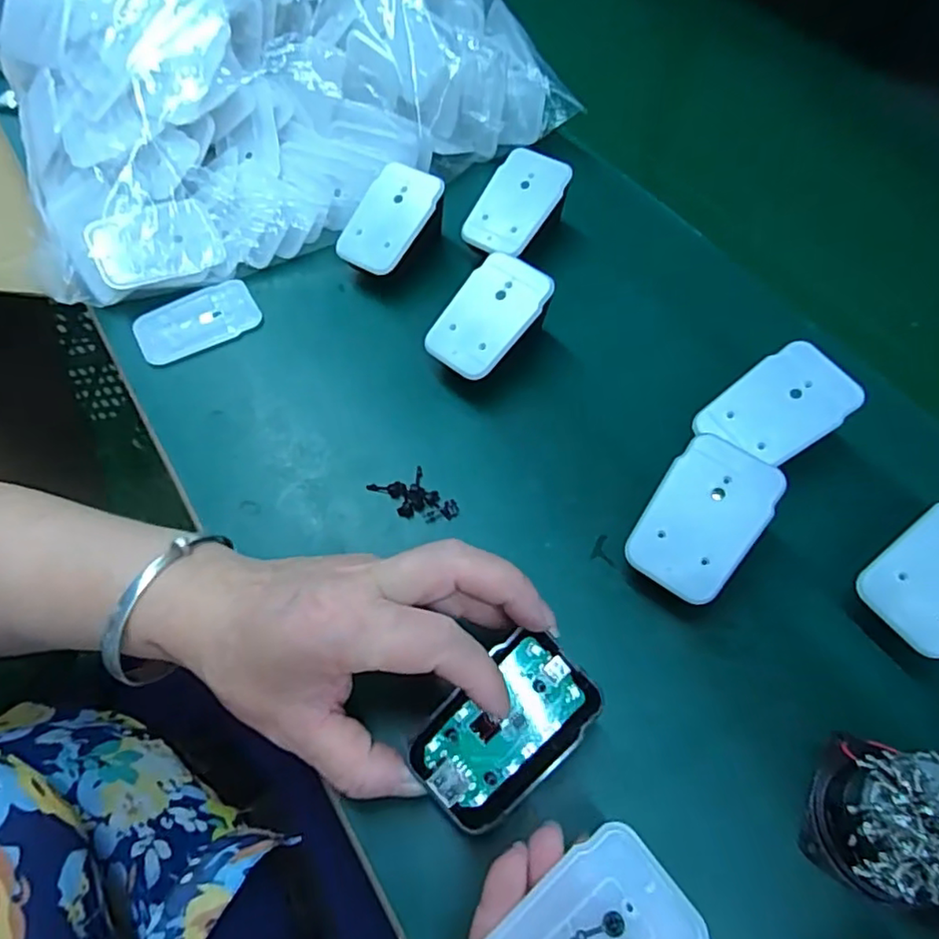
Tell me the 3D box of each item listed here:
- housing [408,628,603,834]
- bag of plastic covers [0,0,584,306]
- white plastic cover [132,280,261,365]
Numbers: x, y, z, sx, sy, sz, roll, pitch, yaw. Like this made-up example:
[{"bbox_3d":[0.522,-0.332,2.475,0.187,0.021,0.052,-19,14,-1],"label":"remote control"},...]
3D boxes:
[{"bbox_3d":[0.013,0.097,0.233,0.069,0.006,0.044,-43,83,-13],"label":"housing"},{"bbox_3d":[-0.139,-0.275,0.425,0.340,0.112,0.253,-24,64,-10],"label":"bag of plastic covers"},{"bbox_3d":[-0.167,-0.090,0.380,0.071,0.007,0.043,-25,64,-11],"label":"white plastic cover"}]

